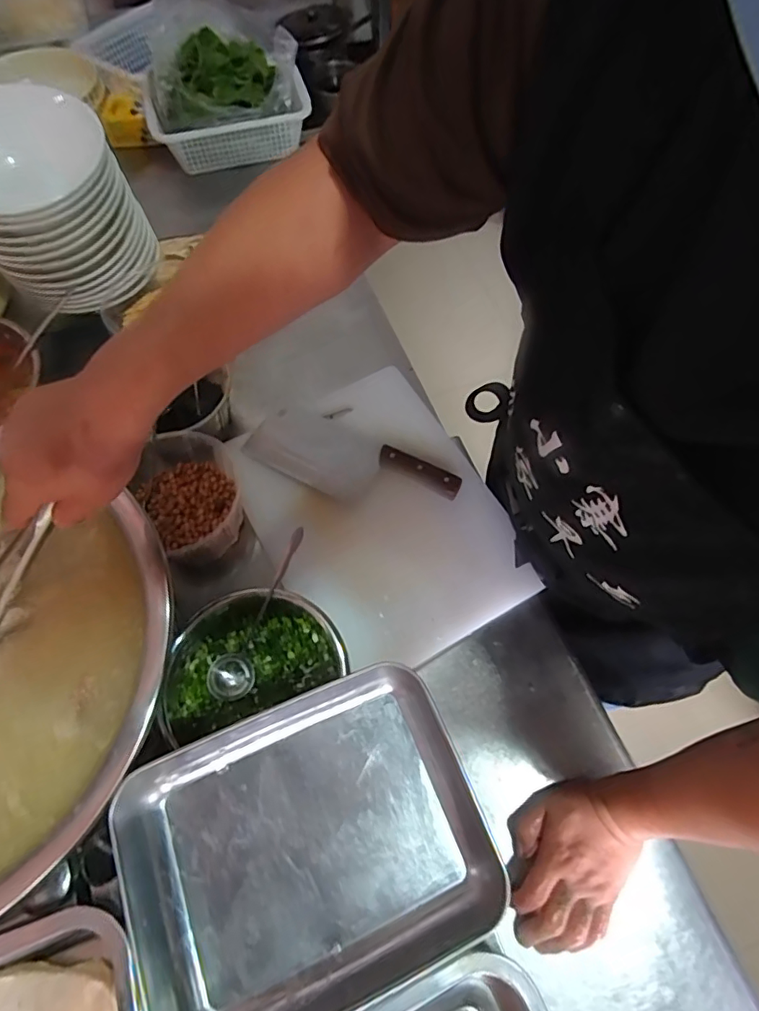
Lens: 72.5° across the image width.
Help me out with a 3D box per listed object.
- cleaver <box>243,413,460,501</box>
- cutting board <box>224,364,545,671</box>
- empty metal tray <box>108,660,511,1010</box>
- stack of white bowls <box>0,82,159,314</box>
[{"bbox_3d":[-0.044,-0.059,0.701,0.287,0.025,0.106,28,68,13],"label":"cleaver"},{"bbox_3d":[-0.009,0.005,0.685,0.290,0.022,0.388,-25,67,-11],"label":"cutting board"},{"bbox_3d":[-0.056,0.258,0.396,0.264,0.043,0.196,-22,67,-10],"label":"empty metal tray"},{"bbox_3d":[-0.461,-0.421,0.722,0.215,0.197,0.177,-27,68,-12],"label":"stack of white bowls"}]

